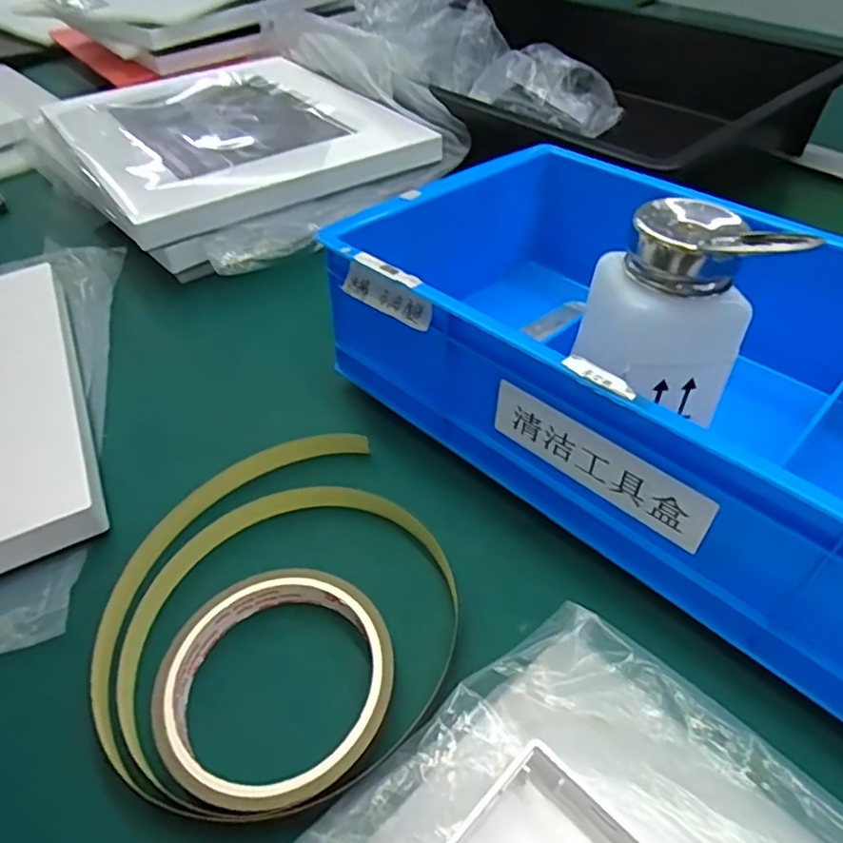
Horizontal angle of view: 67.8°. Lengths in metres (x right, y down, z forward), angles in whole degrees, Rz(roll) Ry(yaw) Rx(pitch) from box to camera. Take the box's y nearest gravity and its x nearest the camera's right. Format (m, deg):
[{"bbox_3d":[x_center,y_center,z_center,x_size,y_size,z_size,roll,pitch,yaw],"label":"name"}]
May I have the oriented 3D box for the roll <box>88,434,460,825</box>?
[{"bbox_3d":[-0.060,0.078,0.266,0.152,0.015,0.152,-2,46,2],"label":"roll"}]

